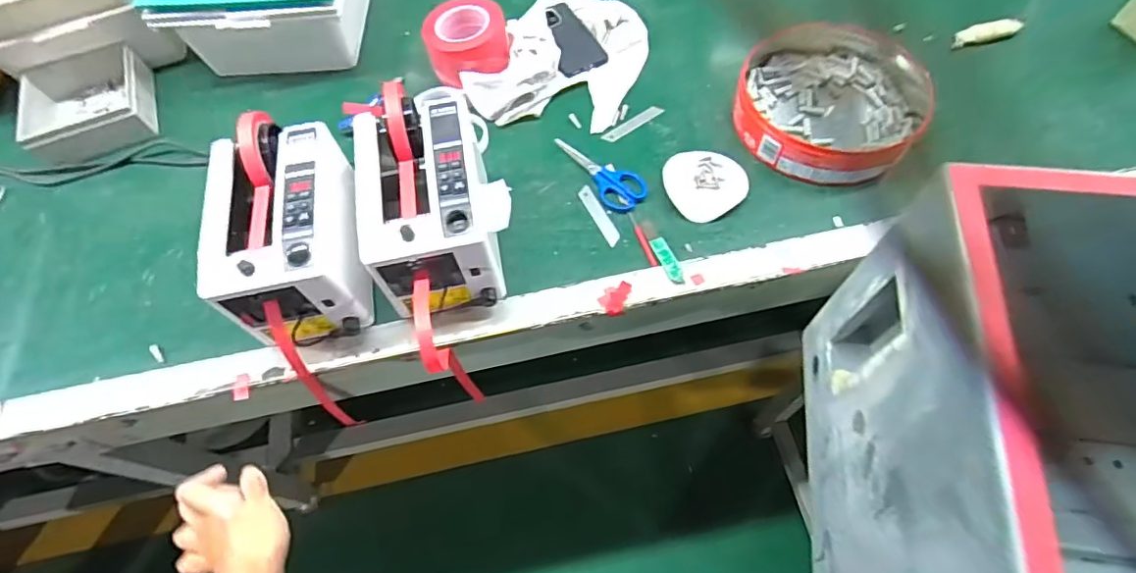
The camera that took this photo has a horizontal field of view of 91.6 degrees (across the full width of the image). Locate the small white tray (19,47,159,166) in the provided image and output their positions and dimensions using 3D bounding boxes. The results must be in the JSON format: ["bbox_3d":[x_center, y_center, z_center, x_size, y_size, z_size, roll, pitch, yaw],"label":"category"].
[{"bbox_3d":[-0.741,-0.277,0.846,0.168,0.065,0.176,-22,64,-7],"label":"small white tray"}]

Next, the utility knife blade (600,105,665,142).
[{"bbox_3d":[0.096,-0.242,0.816,0.103,0.004,0.027,-32,57,-11],"label":"utility knife blade"}]

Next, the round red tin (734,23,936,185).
[{"bbox_3d":[0.368,-0.261,0.781,0.241,0.065,0.243,-2,63,3],"label":"round red tin"}]

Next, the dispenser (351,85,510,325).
[{"bbox_3d":[-0.165,-0.088,0.680,0.136,0.172,0.251,-12,63,-2],"label":"dispenser"}]

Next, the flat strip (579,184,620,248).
[{"bbox_3d":[0.043,-0.097,0.753,0.020,0.004,0.103,-29,64,-1],"label":"flat strip"}]

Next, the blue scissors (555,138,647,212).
[{"bbox_3d":[0.044,-0.164,0.779,0.060,0.009,0.156,-40,68,-15],"label":"blue scissors"}]

